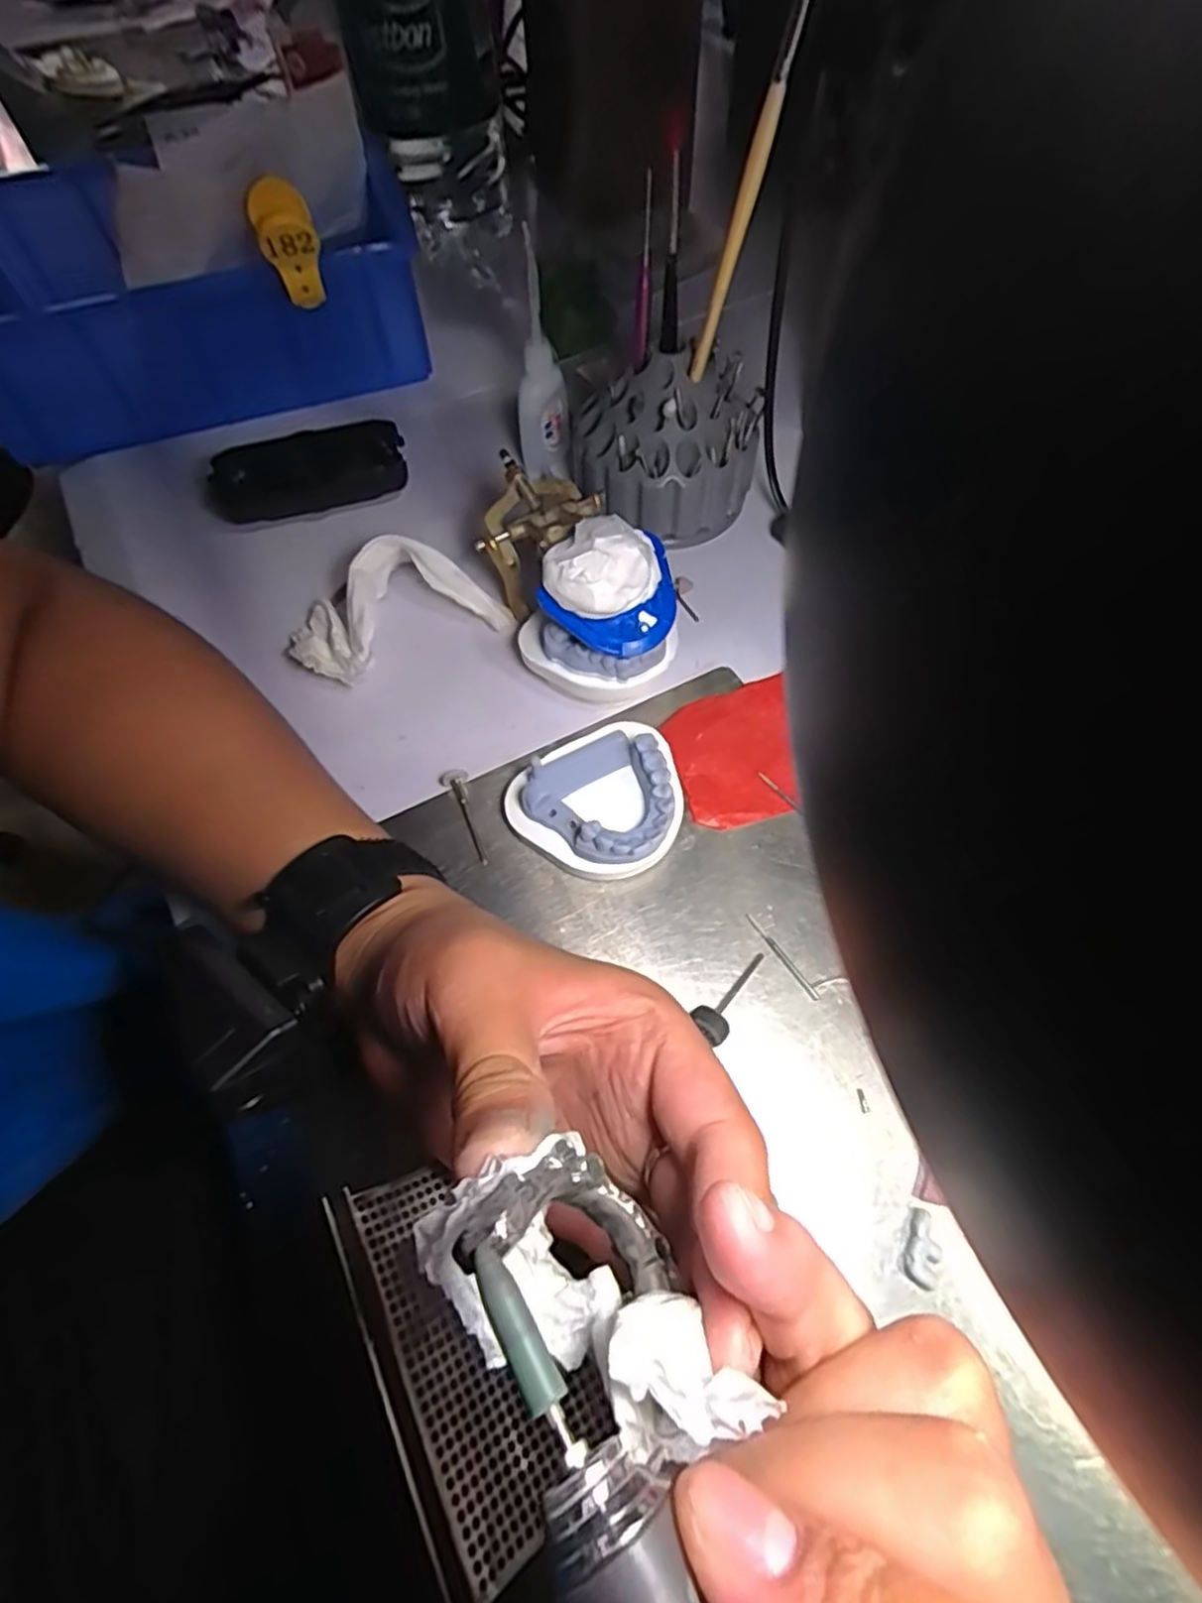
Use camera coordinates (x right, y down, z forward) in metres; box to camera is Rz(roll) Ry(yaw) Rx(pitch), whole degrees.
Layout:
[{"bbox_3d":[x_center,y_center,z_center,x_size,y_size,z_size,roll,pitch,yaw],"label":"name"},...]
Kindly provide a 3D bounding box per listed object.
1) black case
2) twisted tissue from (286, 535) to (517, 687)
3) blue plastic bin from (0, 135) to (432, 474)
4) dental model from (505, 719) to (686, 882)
[{"bbox_3d":[-0.183,-0.205,0.438,0.119,0.028,0.048,-12,62,-5],"label":"black case"},{"bbox_3d":[-0.114,-0.107,0.375,0.110,0.043,0.064,-27,64,-12],"label":"twisted tissue"},{"bbox_3d":[-0.282,-0.345,0.481,0.301,0.090,0.167,-17,63,-7],"label":"blue plastic bin"},{"bbox_3d":[-0.001,0.000,0.317,0.073,0.033,0.068,-25,64,-11],"label":"dental model"}]

